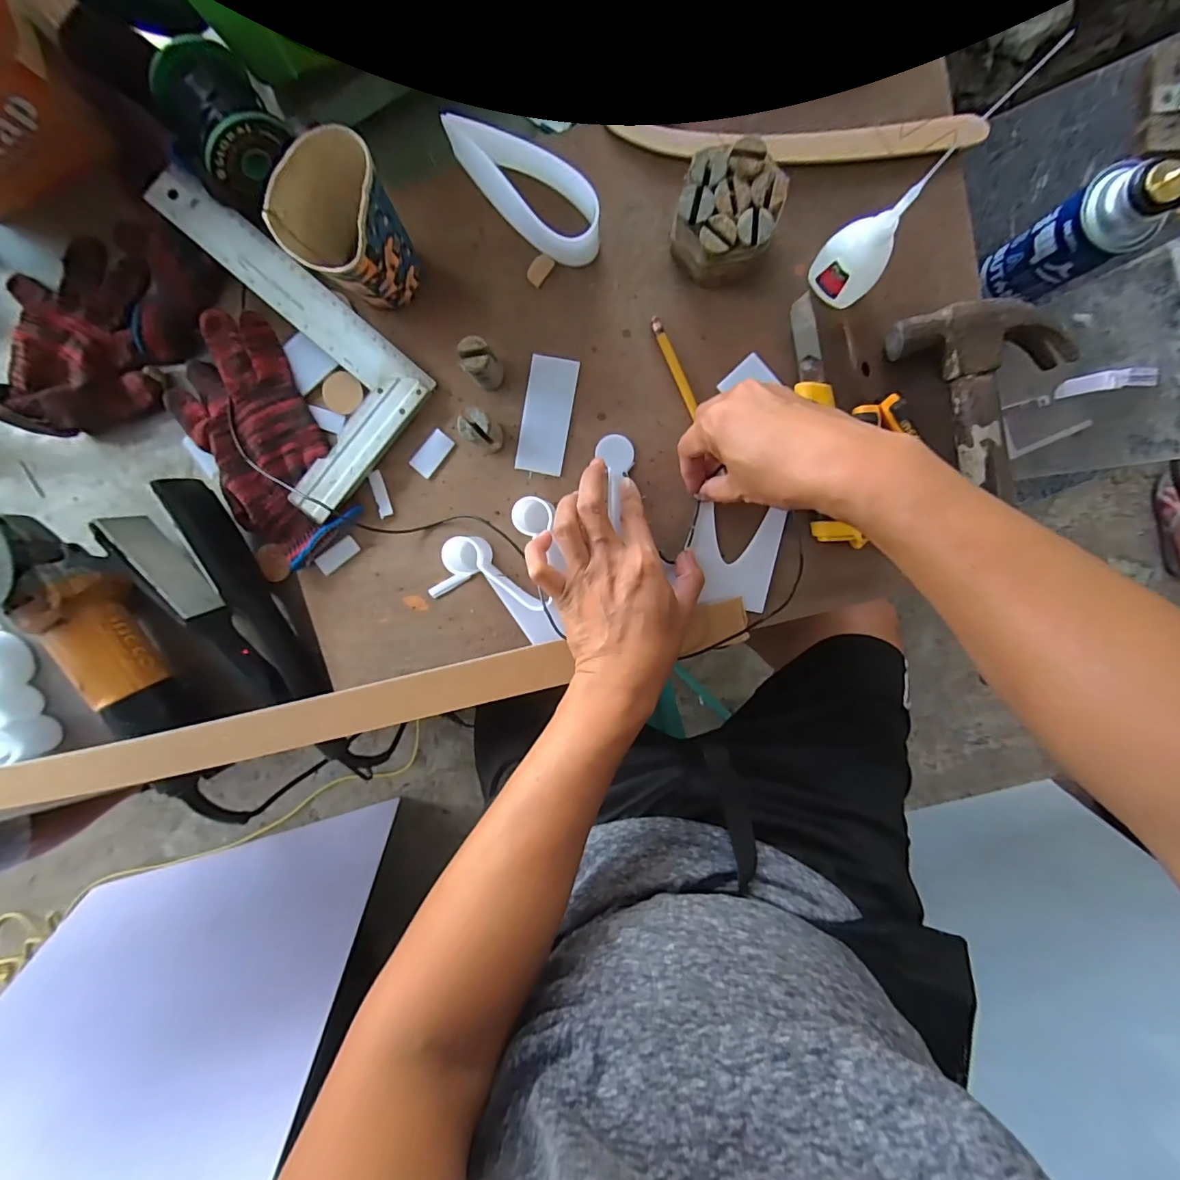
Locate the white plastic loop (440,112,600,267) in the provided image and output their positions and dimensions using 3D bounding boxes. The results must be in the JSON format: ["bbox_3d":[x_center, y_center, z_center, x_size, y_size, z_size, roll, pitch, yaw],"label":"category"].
[{"bbox_3d":[-0.052,-0.301,0.375,0.133,0.050,0.044,33,97,-2],"label":"white plastic loop"}]

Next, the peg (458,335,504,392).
[{"bbox_3d":[-0.083,-0.173,0.386,0.024,0.055,0.022,0,99,2],"label":"peg"}]

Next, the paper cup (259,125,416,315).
[{"bbox_3d":[-0.167,-0.255,0.359,0.067,0.092,0.080,29,97,-1],"label":"paper cup"}]

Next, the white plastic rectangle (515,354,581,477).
[{"bbox_3d":[-0.036,-0.145,0.413,0.039,0.004,0.093,10,99,1],"label":"white plastic rectangle"}]

